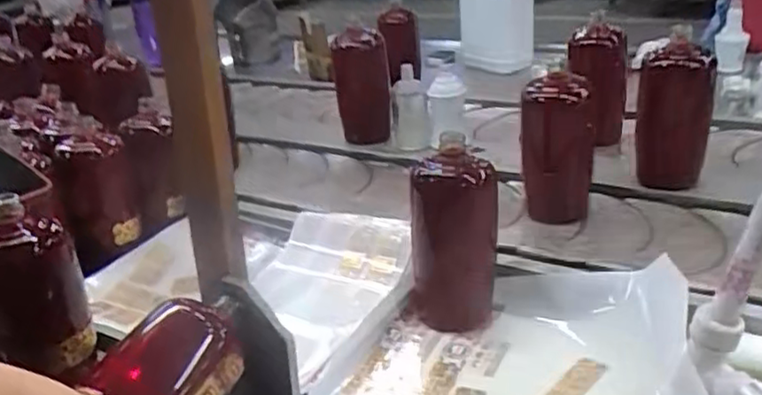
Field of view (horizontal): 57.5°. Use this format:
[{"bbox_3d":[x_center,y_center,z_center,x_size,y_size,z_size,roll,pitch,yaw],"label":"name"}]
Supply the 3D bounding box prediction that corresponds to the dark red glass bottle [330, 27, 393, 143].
[{"bbox_3d":[-0.028,-0.165,1.074,0.079,0.186,0.076,-6,25,-3],"label":"dark red glass bottle"}]

